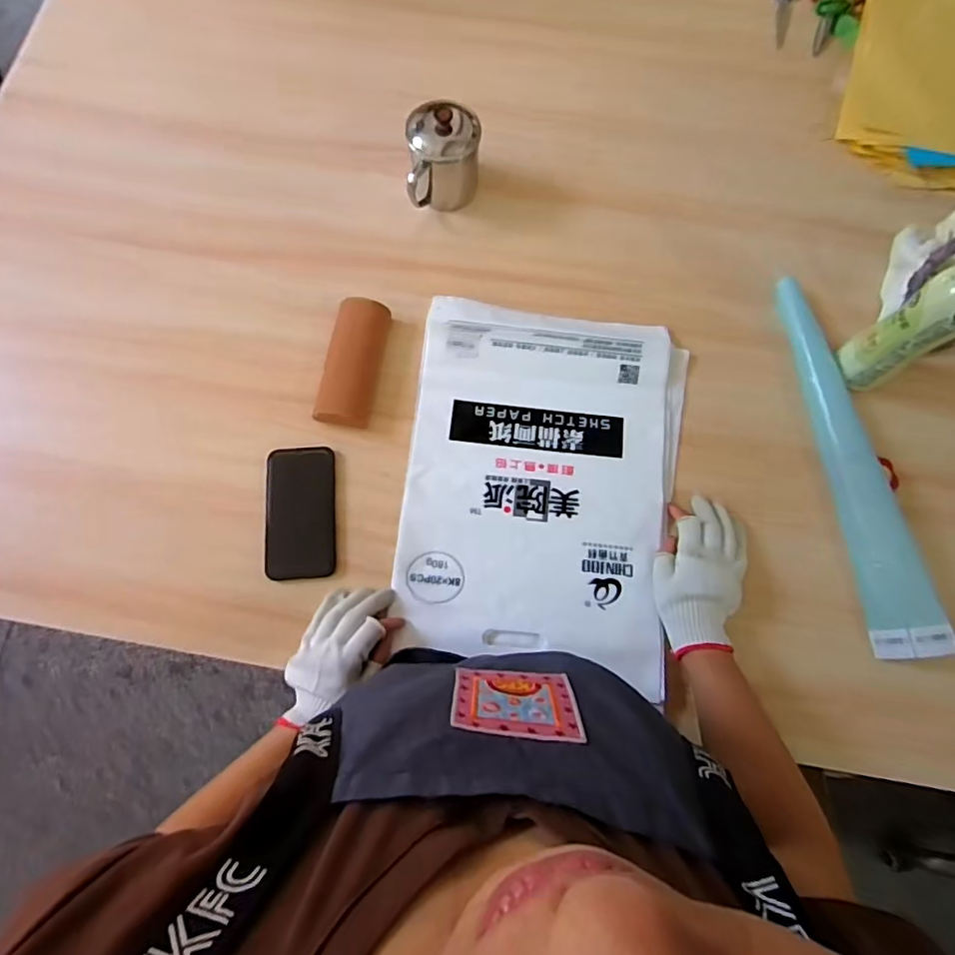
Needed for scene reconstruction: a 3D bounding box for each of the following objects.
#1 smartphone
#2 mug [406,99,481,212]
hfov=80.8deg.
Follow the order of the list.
[{"bbox_3d":[-0.202,0.039,0.640,0.078,0.006,0.148,-3,80,-6],"label":"smartphone"},{"bbox_3d":[-0.042,-0.405,0.709,0.091,0.097,0.097,-2,75,1],"label":"mug"}]

